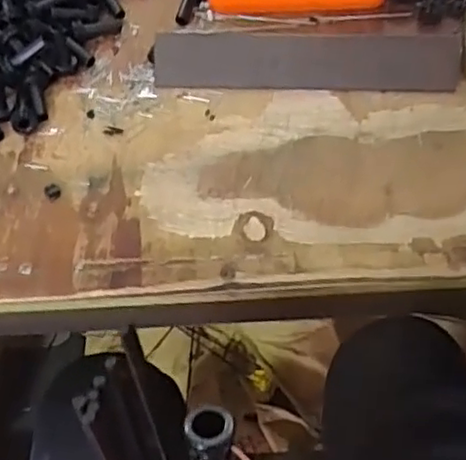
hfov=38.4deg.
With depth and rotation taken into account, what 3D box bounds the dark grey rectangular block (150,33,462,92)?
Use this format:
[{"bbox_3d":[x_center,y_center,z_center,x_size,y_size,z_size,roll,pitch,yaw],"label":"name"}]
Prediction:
[{"bbox_3d":[0.053,-0.123,0.493,0.219,0.027,0.034,2,58,4],"label":"dark grey rectangular block"}]

